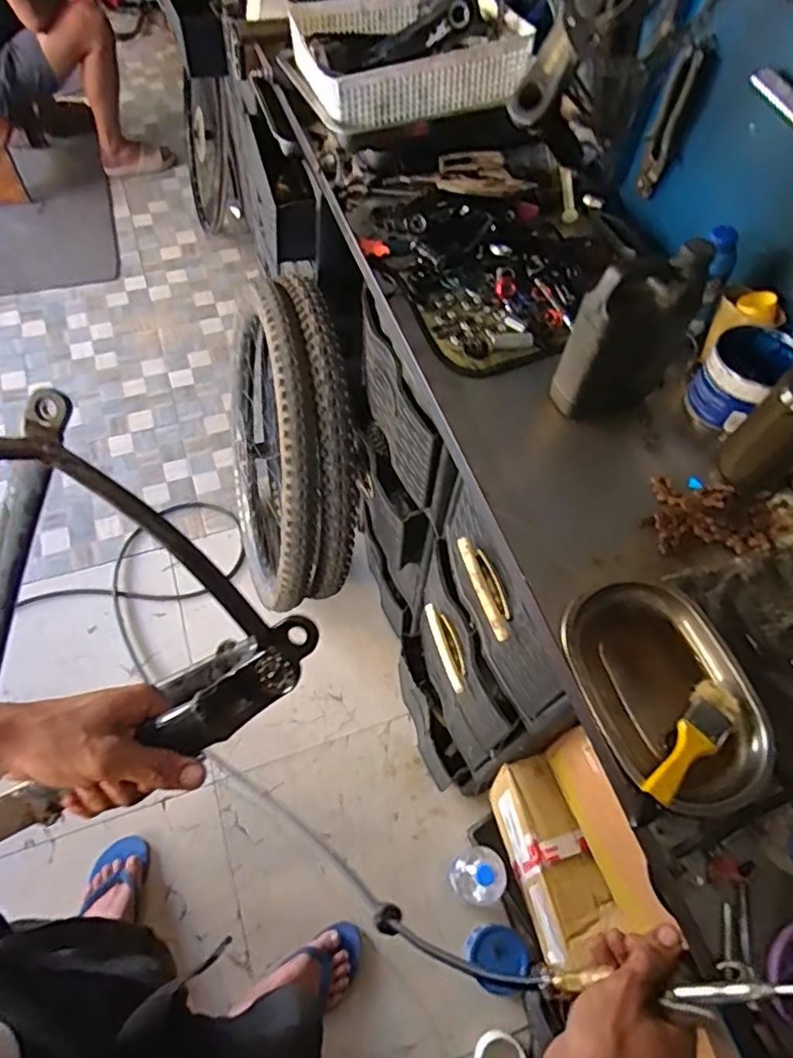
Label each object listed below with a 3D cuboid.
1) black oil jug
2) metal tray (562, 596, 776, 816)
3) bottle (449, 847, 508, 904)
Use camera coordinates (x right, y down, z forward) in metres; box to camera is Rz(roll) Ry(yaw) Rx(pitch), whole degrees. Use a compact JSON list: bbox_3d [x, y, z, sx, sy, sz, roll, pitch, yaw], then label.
[{"bbox_3d":[0.257,-0.212,0.693,0.136,0.180,0.072,-21,64,-14],"label":"black oil jug"},{"bbox_3d":[0.258,0.156,0.584,0.149,0.028,0.202,-13,62,-11],"label":"metal tray"},{"bbox_3d":[0.142,0.632,1.126,0.099,0.328,0.087,10,60,2],"label":"bottle"}]

